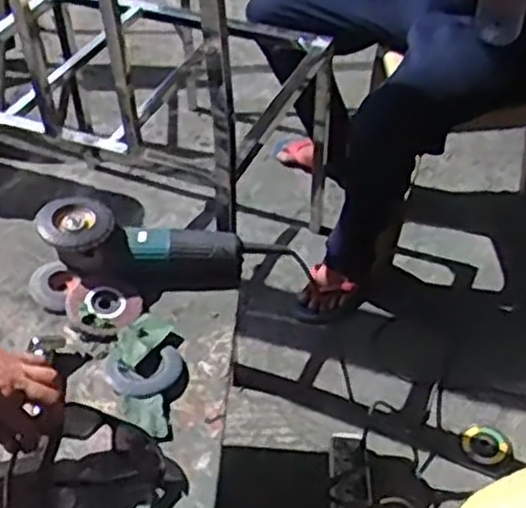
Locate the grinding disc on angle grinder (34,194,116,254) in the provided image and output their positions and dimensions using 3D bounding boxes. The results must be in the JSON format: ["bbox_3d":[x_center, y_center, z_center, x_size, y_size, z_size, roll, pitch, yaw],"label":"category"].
[{"bbox_3d":[-0.244,-0.042,1.001,0.095,0.022,0.084,-5,54,-10],"label":"grinding disc on angle grinder"}]

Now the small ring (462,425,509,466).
[{"bbox_3d":[0.383,0.329,1.328,0.072,0.021,0.075,1,41,-1],"label":"small ring"}]

